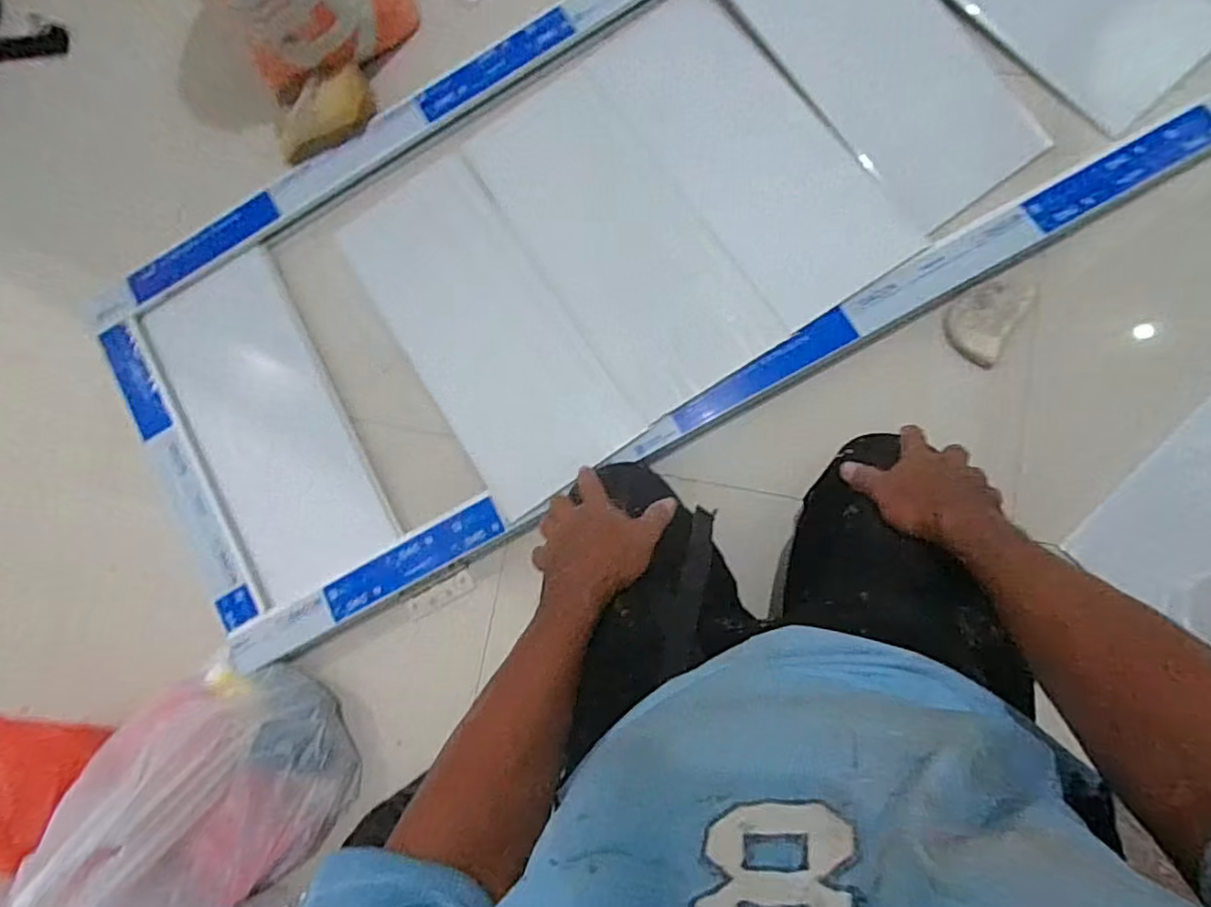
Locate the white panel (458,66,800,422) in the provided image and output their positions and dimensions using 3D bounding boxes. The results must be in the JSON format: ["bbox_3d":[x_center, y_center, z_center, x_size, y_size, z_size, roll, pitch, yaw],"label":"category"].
[{"bbox_3d":[0.016,-0.282,0.811,0.214,0.014,0.463,-33,78,-3],"label":"white panel"}]

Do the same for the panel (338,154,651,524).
[{"bbox_3d":[-0.160,-0.167,0.816,0.206,0.023,0.469,-34,82,2],"label":"panel"}]

